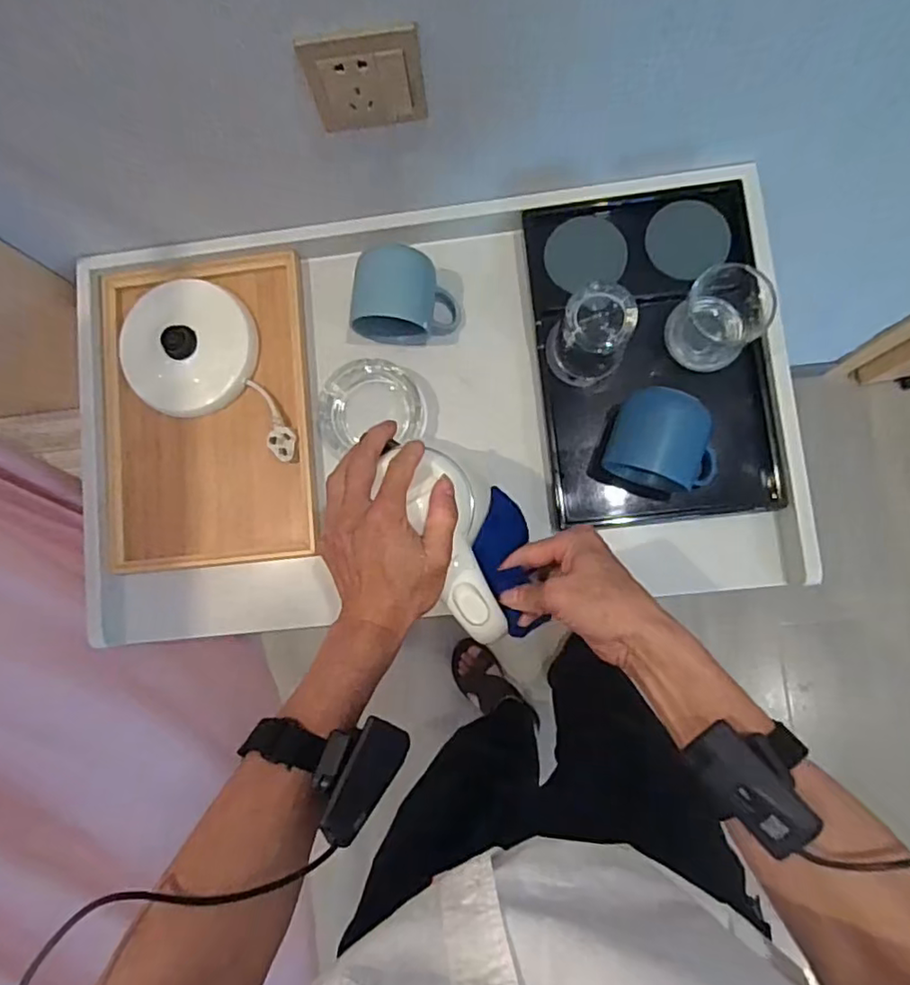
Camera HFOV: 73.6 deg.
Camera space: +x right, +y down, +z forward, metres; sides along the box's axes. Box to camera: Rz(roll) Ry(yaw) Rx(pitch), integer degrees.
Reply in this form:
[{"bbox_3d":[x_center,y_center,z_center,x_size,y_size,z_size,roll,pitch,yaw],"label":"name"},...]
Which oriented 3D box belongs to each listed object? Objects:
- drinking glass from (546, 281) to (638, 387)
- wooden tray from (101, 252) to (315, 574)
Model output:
[{"bbox_3d":[0.131,-0.154,0.592,0.073,0.079,0.073,-1,84,7],"label":"drinking glass"},{"bbox_3d":[-0.276,-0.099,0.673,0.226,0.019,0.354,-7,83,6],"label":"wooden tray"}]

